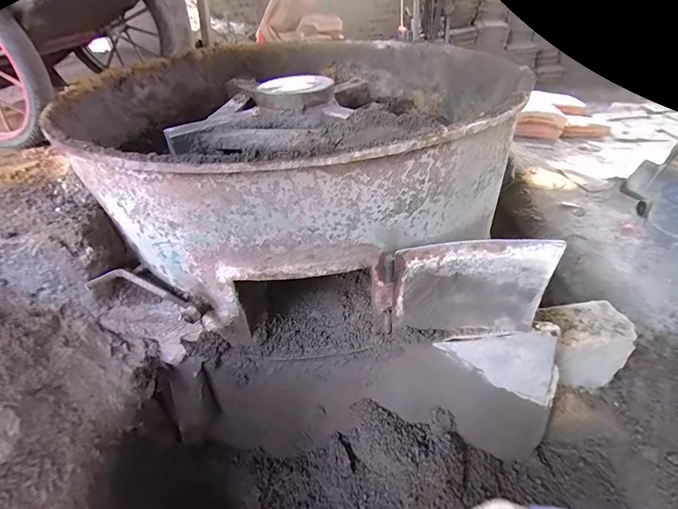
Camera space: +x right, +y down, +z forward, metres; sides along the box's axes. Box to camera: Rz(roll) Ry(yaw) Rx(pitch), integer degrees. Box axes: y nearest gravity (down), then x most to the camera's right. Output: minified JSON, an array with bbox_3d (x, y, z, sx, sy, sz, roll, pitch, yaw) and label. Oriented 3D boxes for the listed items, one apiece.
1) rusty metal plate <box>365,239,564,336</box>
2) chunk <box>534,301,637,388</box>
[{"bbox_3d":[0.317,0.101,0.939,0.444,0.313,0.031,-2,39,3],"label":"rusty metal plate"},{"bbox_3d":[0.859,0.320,1.266,0.307,0.204,0.212,-4,39,0],"label":"chunk"}]

